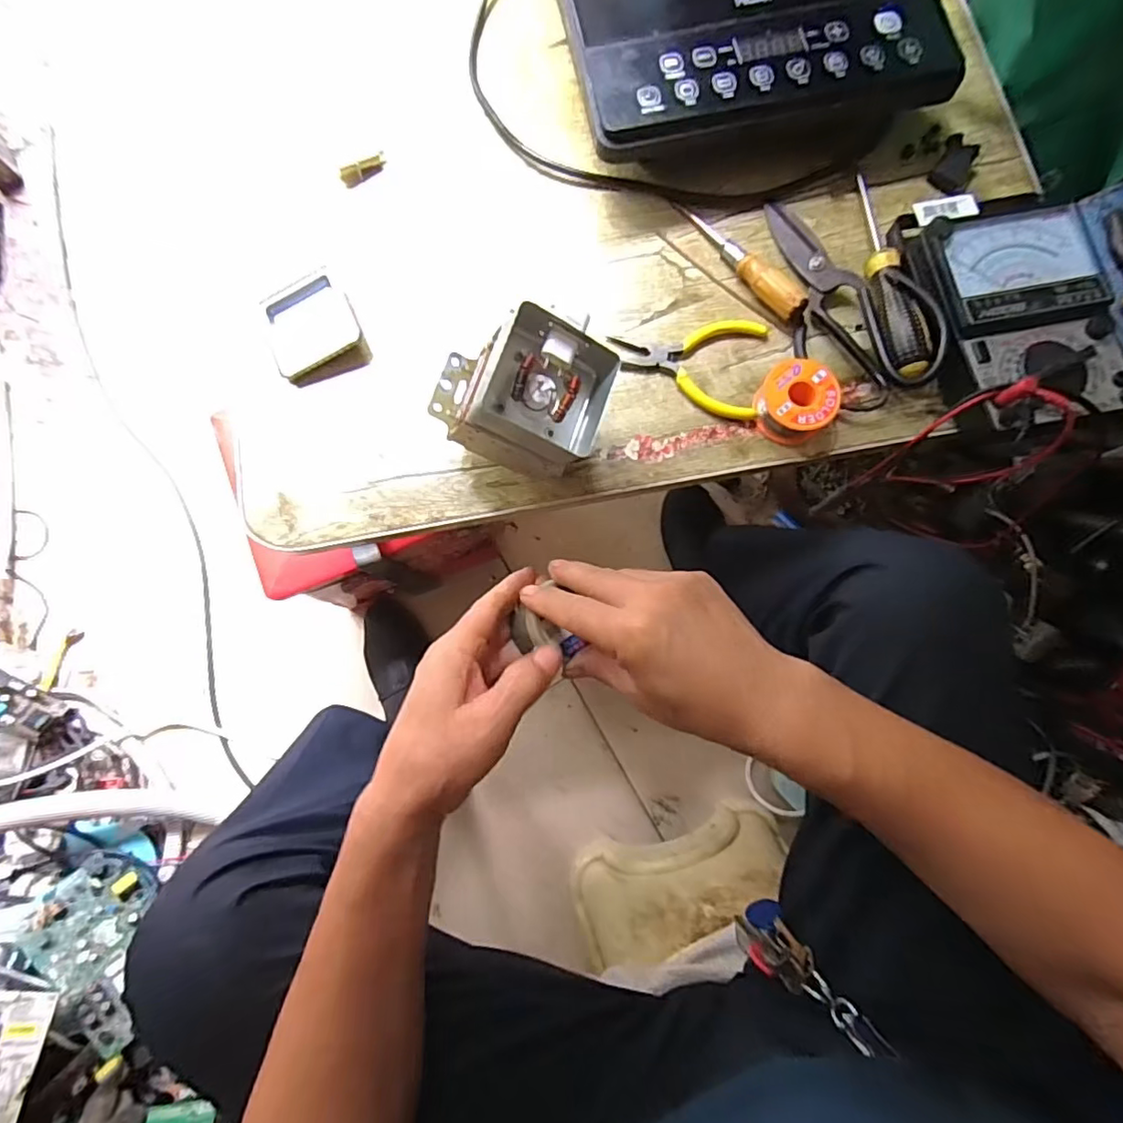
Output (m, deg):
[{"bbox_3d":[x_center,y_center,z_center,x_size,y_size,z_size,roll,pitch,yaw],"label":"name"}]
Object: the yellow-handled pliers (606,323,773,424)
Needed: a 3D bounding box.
[{"bbox_3d":[0.095,-0.155,0.446,0.114,0.011,0.079,13,81,1],"label":"yellow-handled pliers"}]

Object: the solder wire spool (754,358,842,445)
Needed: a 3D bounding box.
[{"bbox_3d":[0.171,-0.116,0.427,0.053,0.029,0.051,0,81,-1],"label":"solder wire spool"}]

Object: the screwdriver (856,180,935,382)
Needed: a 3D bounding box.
[{"bbox_3d":[0.245,-0.218,0.440,0.029,0.024,0.170,-4,81,-1],"label":"screwdriver"}]

